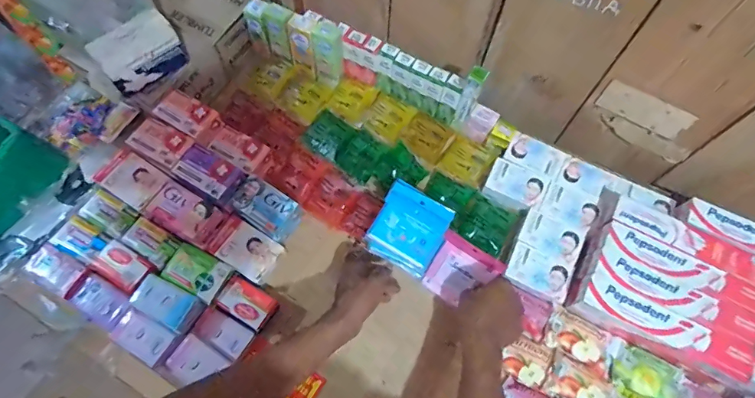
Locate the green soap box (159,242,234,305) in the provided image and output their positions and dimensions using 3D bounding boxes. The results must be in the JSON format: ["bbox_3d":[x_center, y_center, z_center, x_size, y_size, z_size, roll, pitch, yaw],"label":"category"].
[{"bbox_3d":[-0.258,0.106,0.627,0.088,0.026,0.059,26,69,10],"label":"green soap box"}]

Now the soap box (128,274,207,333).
[{"bbox_3d":[-0.294,0.146,0.609,0.089,0.025,0.050,26,69,10],"label":"soap box"}]

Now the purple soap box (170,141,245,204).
[{"bbox_3d":[-0.250,-0.036,0.643,0.086,0.037,0.063,29,70,12],"label":"purple soap box"}]

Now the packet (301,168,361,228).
[{"bbox_3d":[-0.072,-0.003,0.696,0.073,0.015,0.080,31,70,12],"label":"packet"}]

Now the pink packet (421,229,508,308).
[{"bbox_3d":[0.123,0.110,0.652,0.095,0.004,0.093,33,78,22],"label":"pink packet"}]

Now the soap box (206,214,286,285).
[{"bbox_3d":[-0.199,0.077,0.660,0.098,0.026,0.067,30,70,12],"label":"soap box"}]

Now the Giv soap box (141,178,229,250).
[{"bbox_3d":[-0.286,0.024,0.644,0.105,0.045,0.068,28,69,11],"label":"Giv soap box"}]

